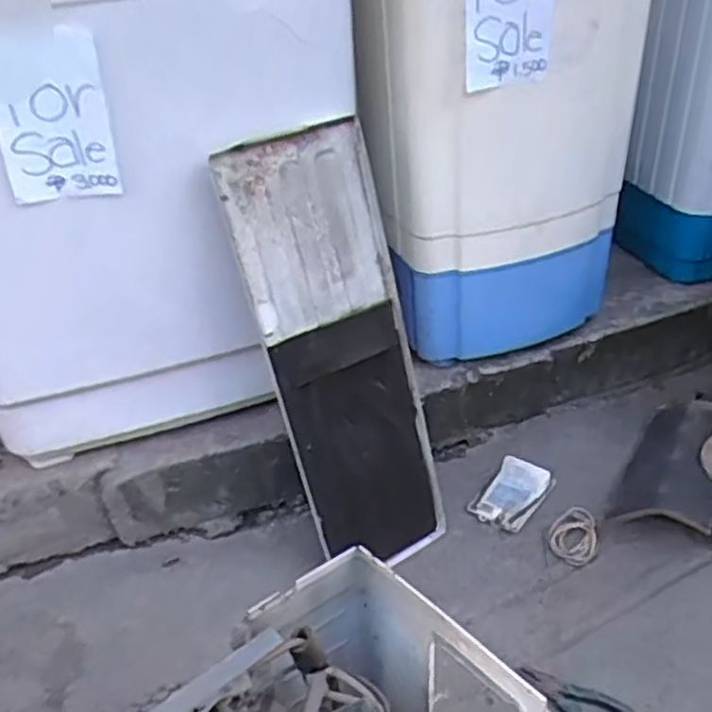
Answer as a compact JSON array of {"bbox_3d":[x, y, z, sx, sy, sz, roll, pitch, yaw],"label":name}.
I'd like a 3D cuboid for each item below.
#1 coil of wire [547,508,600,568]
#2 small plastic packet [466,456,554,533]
[{"bbox_3d":[0.389,0.321,1.284,0.083,0.011,0.109,3,52,28],"label":"coil of wire"},{"bbox_3d":[0.304,0.266,1.384,0.106,0.011,0.150,32,72,32],"label":"small plastic packet"}]

